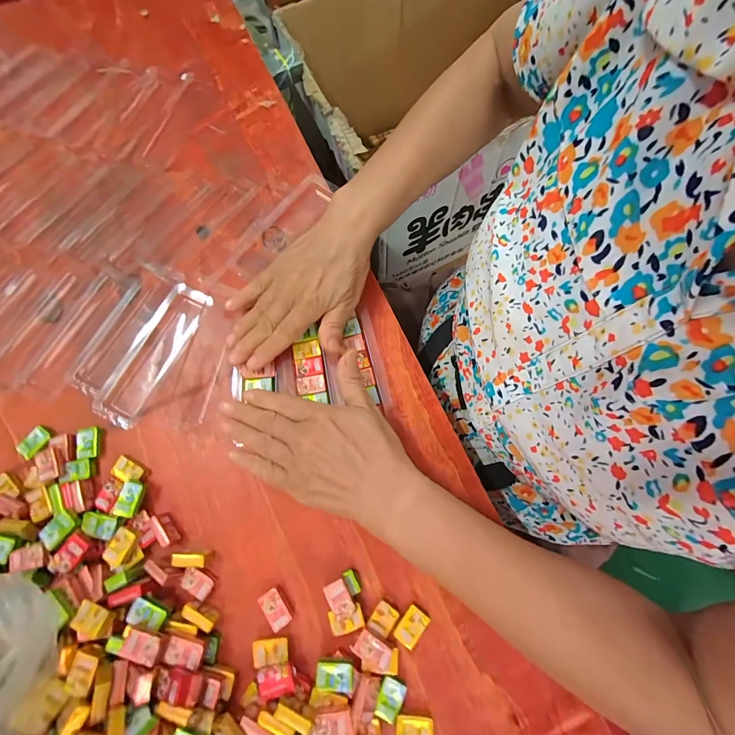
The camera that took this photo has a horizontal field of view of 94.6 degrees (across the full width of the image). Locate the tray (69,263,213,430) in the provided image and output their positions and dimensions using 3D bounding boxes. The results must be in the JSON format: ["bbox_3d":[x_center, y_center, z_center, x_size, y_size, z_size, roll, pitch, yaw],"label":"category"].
[{"bbox_3d":[-0.218,-0.029,0.317,0.092,0.012,0.139,28,76,8],"label":"tray"}]

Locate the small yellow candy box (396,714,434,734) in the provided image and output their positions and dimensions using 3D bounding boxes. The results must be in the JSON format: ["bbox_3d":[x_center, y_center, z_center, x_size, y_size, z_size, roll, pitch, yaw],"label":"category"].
[{"bbox_3d":[0.033,0.253,0.236,0.025,0.004,0.016,2,74,0],"label":"small yellow candy box"}]

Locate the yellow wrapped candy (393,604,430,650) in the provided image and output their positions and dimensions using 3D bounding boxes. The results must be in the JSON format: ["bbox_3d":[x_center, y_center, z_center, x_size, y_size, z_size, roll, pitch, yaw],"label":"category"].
[{"bbox_3d":[0.033,0.194,0.255,0.017,0.008,0.025,39,77,10],"label":"yellow wrapped candy"}]

